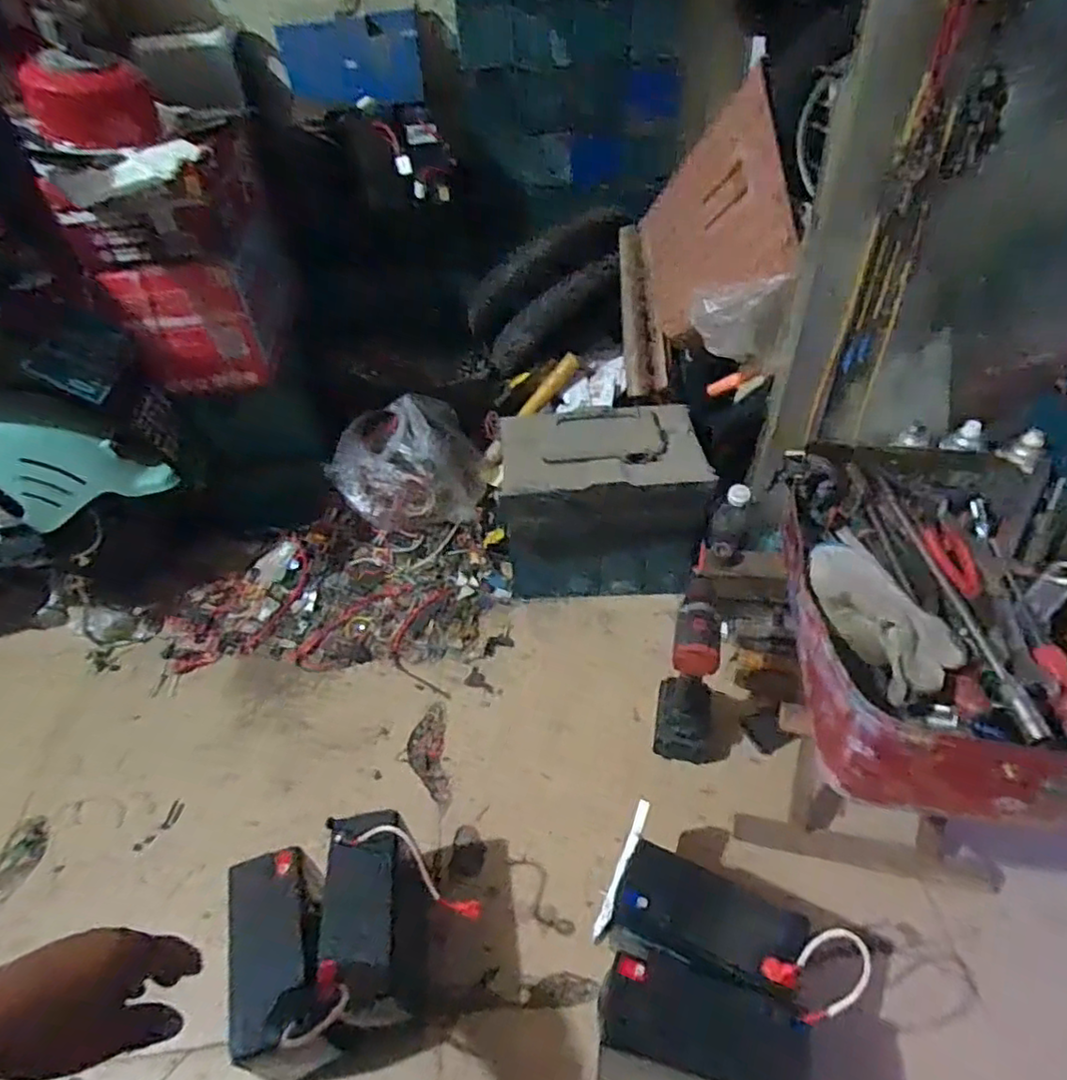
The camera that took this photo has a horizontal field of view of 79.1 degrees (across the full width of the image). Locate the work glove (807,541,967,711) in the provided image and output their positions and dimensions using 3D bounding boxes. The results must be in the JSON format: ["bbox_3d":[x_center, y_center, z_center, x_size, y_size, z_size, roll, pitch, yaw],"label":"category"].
[{"bbox_3d":[0.304,0.065,0.583,0.060,0.047,0.171,-14,45,-10],"label":"work glove"}]

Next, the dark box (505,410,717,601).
[{"bbox_3d":[0.111,-0.052,1.090,0.321,0.289,0.190,-3,44,0],"label":"dark box"}]

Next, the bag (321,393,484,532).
[{"bbox_3d":[-0.233,-0.143,1.188,0.279,0.203,0.136,-10,44,-7],"label":"bag"}]

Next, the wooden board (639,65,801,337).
[{"bbox_3d":[0.259,-0.459,0.952,0.022,0.279,0.284,0,77,-28],"label":"wooden board"}]

